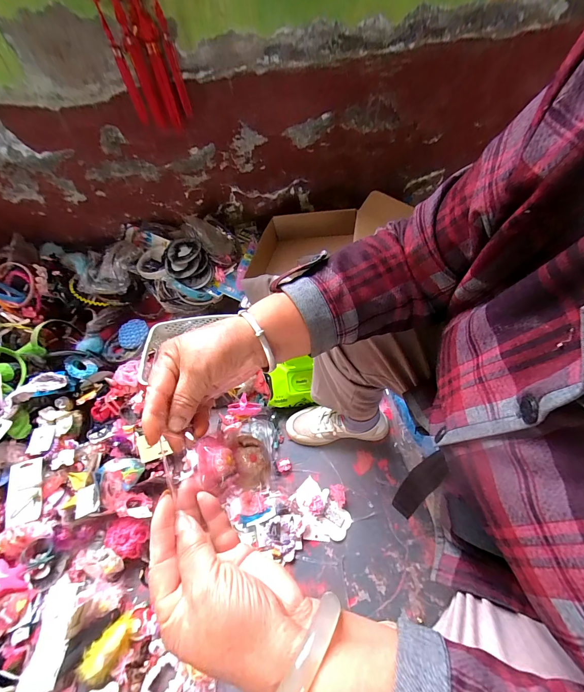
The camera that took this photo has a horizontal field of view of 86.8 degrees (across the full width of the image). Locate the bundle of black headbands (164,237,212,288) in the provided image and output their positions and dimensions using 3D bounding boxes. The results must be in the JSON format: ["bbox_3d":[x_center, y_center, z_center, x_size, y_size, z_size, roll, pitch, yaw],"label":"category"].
[{"bbox_3d":[-0.290,-0.232,0.854,0.117,0.064,0.146,-25,59,-11],"label":"bundle of black headbands"}]

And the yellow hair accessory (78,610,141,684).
[{"bbox_3d":[-0.330,0.543,0.555,0.052,0.047,0.102,31,65,22],"label":"yellow hair accessory"}]

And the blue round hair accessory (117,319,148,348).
[{"bbox_3d":[-0.493,-0.037,0.961,0.094,0.013,0.094,-2,70,7],"label":"blue round hair accessory"}]

